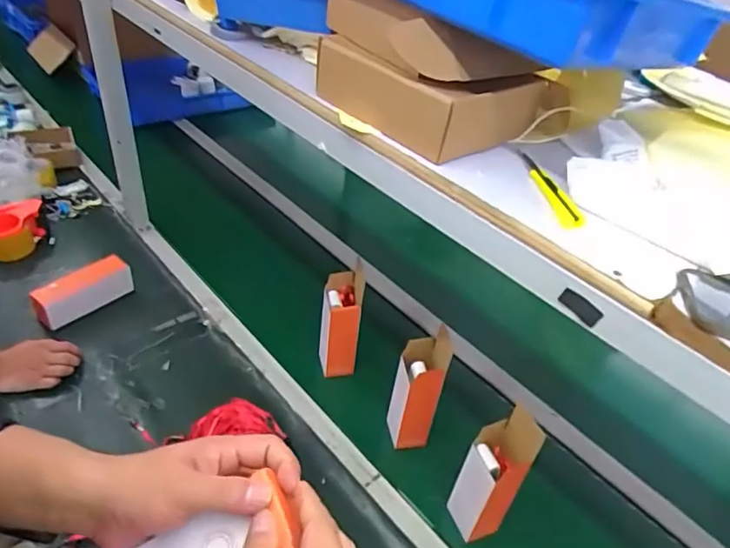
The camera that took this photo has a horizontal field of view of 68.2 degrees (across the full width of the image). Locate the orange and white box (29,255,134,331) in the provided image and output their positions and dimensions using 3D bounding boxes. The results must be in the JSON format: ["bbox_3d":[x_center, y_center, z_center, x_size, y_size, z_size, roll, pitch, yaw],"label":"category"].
[{"bbox_3d":[-0.549,0.030,1.056,0.066,0.056,0.176,32,45,25],"label":"orange and white box"}]

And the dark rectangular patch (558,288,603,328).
[{"bbox_3d":[0.194,0.030,0.485,0.005,0.024,0.040,-25,50,-34],"label":"dark rectangular patch"}]

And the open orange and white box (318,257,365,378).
[{"bbox_3d":[-0.044,0.089,0.994,0.070,0.199,0.079,8,40,-1],"label":"open orange and white box"}]

